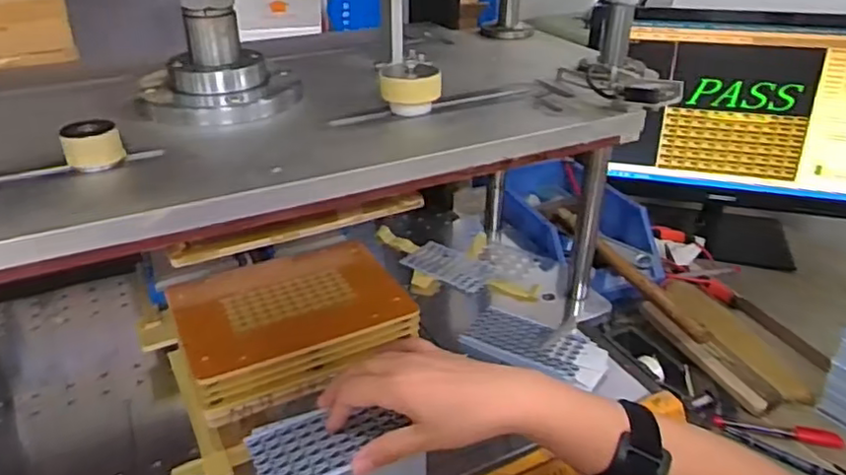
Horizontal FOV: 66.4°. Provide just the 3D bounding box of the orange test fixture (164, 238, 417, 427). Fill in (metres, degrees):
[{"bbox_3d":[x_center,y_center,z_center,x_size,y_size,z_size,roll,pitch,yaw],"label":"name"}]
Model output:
[{"bbox_3d":[-0.121,0.074,0.603,0.196,0.050,0.158,-15,34,-24],"label":"orange test fixture"}]

